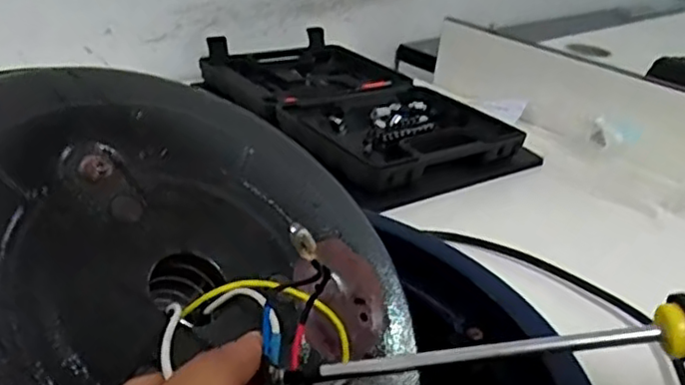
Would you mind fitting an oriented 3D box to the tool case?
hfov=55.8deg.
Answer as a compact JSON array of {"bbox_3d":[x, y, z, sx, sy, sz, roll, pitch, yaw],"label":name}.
[{"bbox_3d":[0.009,-0.098,0.736,0.235,0.045,0.365,-16,35,-37],"label":"tool case"}]

